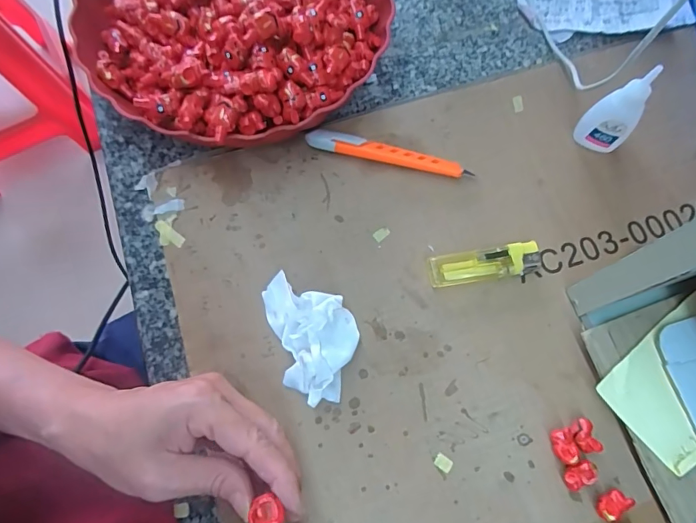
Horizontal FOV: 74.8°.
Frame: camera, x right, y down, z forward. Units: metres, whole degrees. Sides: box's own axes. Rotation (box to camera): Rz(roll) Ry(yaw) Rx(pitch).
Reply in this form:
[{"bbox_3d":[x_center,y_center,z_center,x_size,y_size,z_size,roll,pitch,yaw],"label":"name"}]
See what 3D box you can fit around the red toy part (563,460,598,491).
[{"bbox_3d":[0.144,0.134,0.285,0.021,0.010,0.014,-20,73,-6],"label":"red toy part"}]

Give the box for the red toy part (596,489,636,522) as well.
[{"bbox_3d":[0.162,0.149,0.279,0.022,0.012,0.013,-23,74,-7],"label":"red toy part"}]

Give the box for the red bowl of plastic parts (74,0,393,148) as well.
[{"bbox_3d":[-0.089,-0.199,0.366,0.235,0.080,0.243,-1,71,2],"label":"red bowl of plastic parts"}]

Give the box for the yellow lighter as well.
[{"bbox_3d":[0.098,0.002,0.330,0.079,0.010,0.022,-9,72,-3],"label":"yellow lighter"}]

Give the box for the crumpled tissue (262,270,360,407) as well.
[{"bbox_3d":[-0.022,0.049,0.305,0.054,0.028,0.084,-16,73,-5],"label":"crumpled tissue"}]

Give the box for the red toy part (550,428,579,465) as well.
[{"bbox_3d":[0.137,0.118,0.290,0.012,0.011,0.020,-14,73,-4],"label":"red toy part"}]

